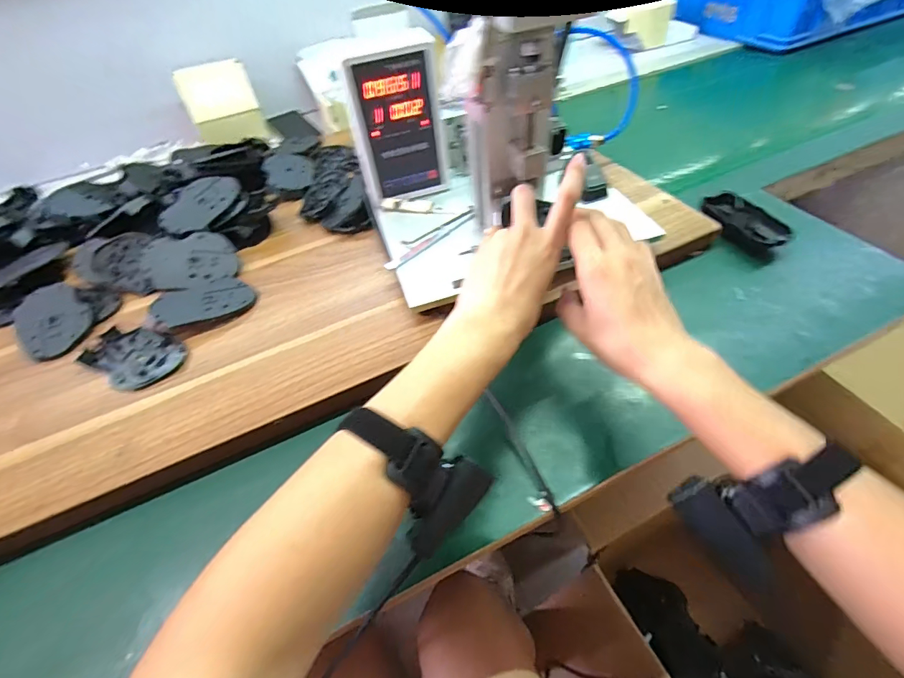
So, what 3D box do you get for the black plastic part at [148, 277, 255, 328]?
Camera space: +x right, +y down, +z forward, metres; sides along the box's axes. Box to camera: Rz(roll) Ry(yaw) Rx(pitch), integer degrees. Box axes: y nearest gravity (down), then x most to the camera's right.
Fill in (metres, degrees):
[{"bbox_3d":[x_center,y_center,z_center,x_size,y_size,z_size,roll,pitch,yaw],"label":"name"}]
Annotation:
[{"bbox_3d":[-0.292,-0.043,0.502,0.106,0.020,0.077,-22,51,-14],"label":"black plastic part"}]

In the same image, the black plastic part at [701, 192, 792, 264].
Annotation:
[{"bbox_3d":[0.378,-0.148,0.557,0.062,0.034,0.113,-28,52,-16],"label":"black plastic part"}]

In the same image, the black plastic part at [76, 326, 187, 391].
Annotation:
[{"bbox_3d":[-0.350,0.019,0.465,0.114,0.006,0.069,13,51,15],"label":"black plastic part"}]

